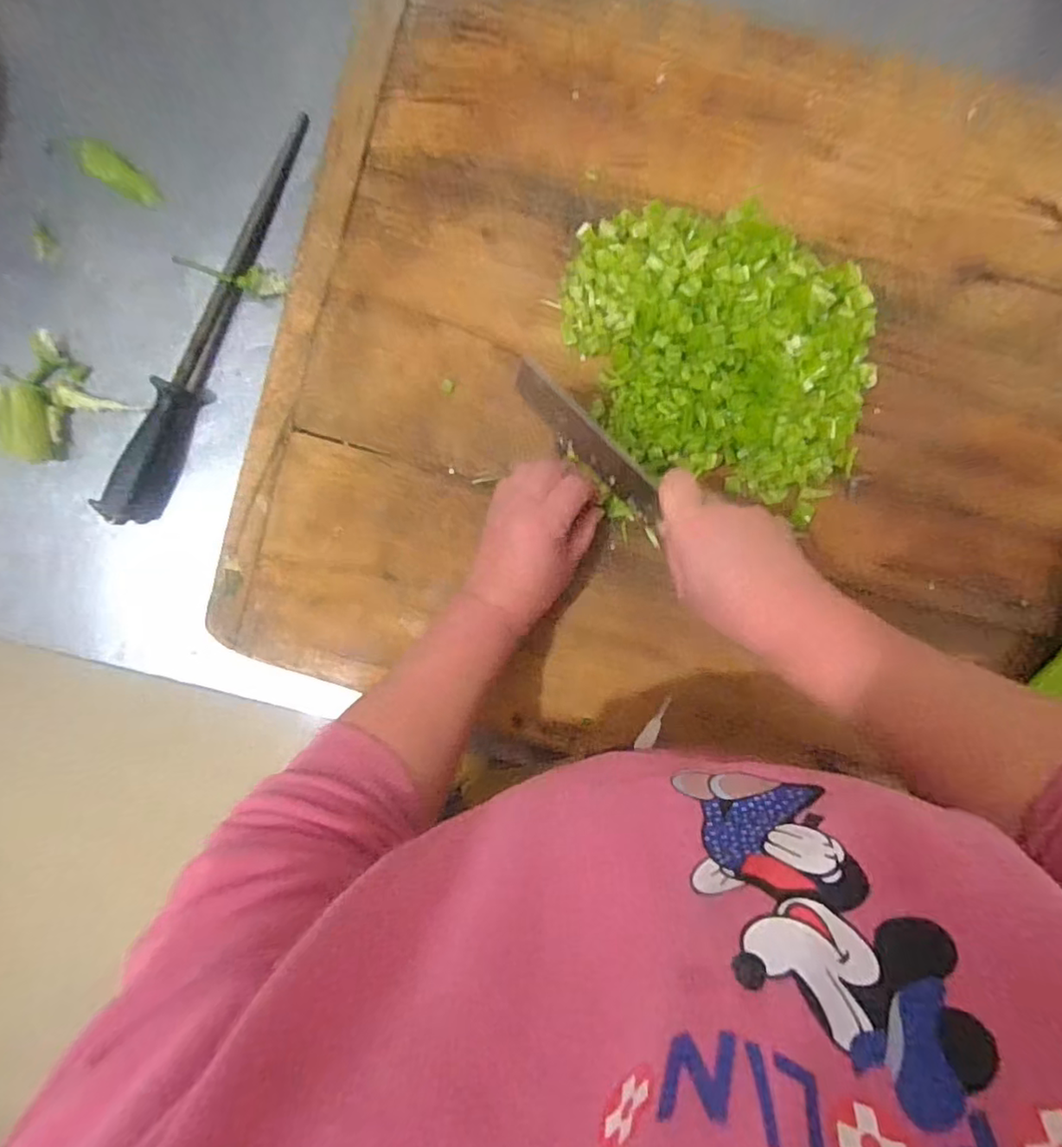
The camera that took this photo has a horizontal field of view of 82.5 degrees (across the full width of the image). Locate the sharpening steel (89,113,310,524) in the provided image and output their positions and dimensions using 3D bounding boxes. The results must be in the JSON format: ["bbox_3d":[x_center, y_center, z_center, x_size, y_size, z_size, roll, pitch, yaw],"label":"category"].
[{"bbox_3d":[-0.277,-0.218,0.521,0.029,0.036,0.375,25,93,1],"label":"sharpening steel"}]

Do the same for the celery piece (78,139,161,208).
[{"bbox_3d":[-0.363,-0.353,0.533,0.076,0.014,0.029,31,93,1],"label":"celery piece"}]

